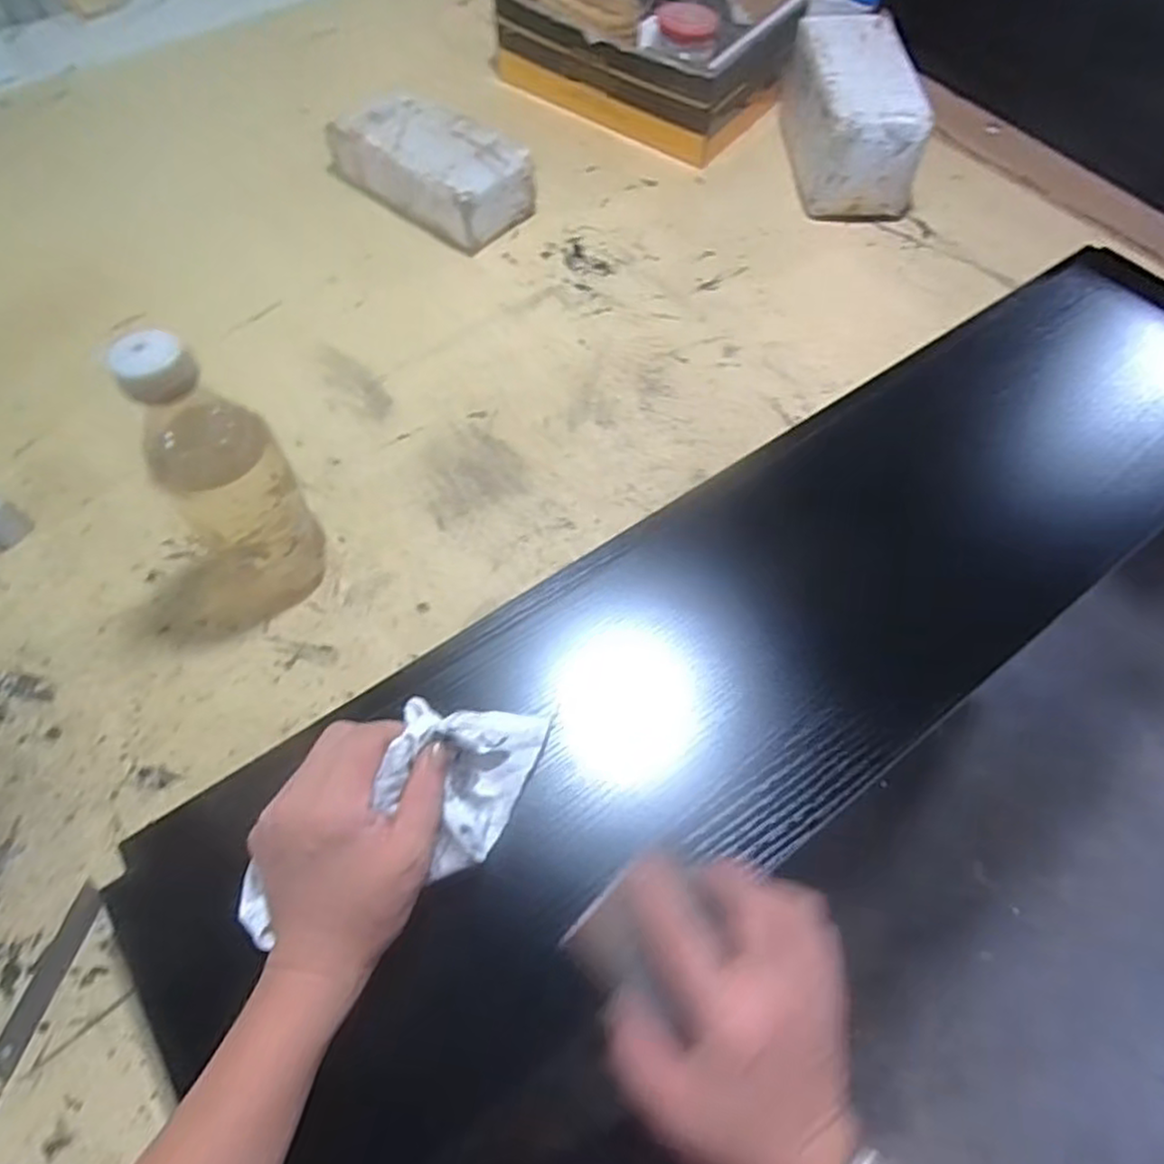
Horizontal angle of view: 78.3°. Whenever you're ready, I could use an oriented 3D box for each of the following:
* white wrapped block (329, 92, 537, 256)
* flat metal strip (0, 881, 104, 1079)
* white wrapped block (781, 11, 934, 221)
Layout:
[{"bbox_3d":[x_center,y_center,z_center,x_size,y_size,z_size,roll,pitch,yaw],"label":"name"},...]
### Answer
[{"bbox_3d":[-0.157,-0.440,0.754,0.207,0.066,0.120,36,67,17],"label":"white wrapped block"},{"bbox_3d":[-0.312,0.229,0.418,0.019,0.004,0.096,14,64,9],"label":"flat metal strip"},{"bbox_3d":[0.293,-0.500,0.770,0.114,0.098,0.218,-1,61,-1],"label":"white wrapped block"}]

